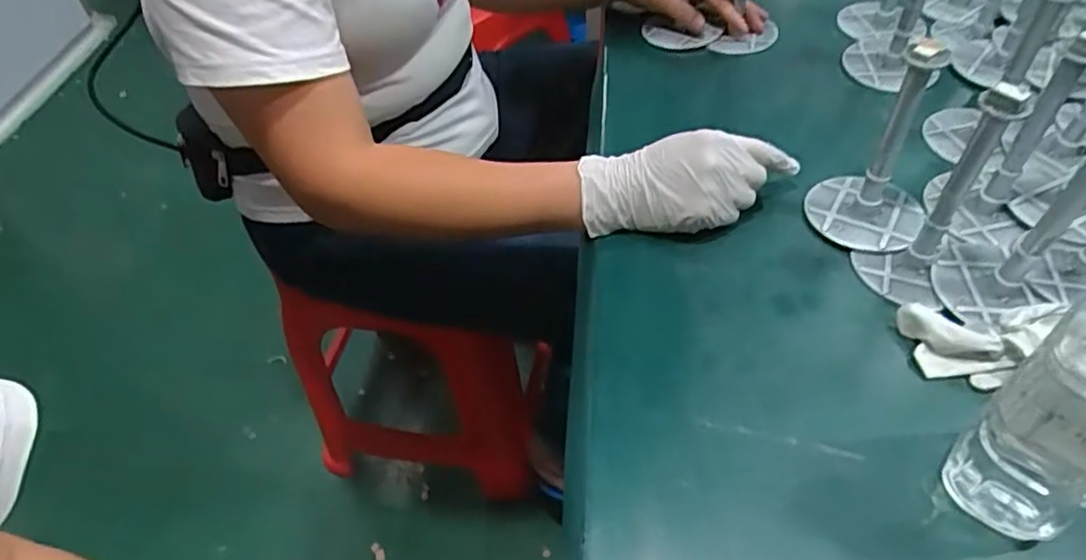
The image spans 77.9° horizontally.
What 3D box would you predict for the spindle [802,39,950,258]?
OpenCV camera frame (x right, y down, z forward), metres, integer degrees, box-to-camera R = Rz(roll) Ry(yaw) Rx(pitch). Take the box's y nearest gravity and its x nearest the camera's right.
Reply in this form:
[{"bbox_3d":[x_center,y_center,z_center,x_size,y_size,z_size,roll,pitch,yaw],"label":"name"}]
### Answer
[{"bbox_3d":[0.262,-0.104,0.508,0.086,0.152,0.077,28,57,26],"label":"spindle"}]

